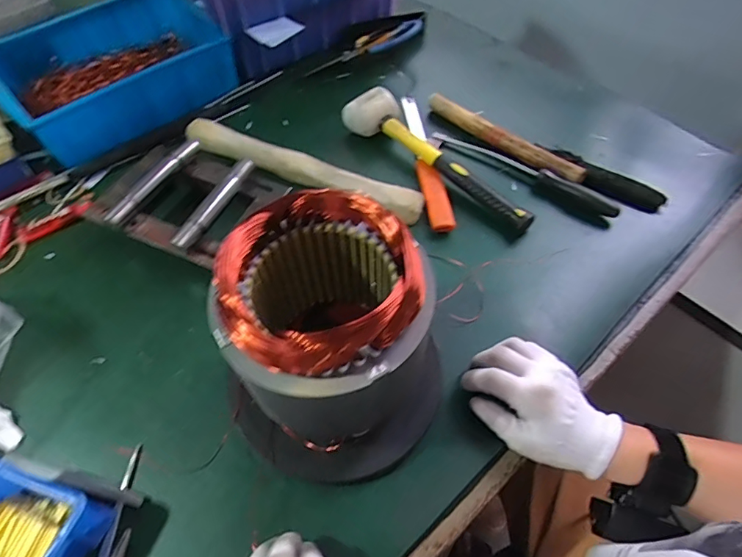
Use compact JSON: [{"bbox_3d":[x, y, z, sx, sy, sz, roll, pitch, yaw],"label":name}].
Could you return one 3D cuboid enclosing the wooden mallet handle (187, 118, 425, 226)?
[{"bbox_3d":[-0.089,-0.139,0.574,0.321,0.025,0.034,22,59,14],"label":"wooden mallet handle"}]

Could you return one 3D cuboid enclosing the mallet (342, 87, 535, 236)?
[{"bbox_3d":[0.083,-0.154,0.572,0.062,0.040,0.281,-39,64,-23],"label":"mallet"}]

